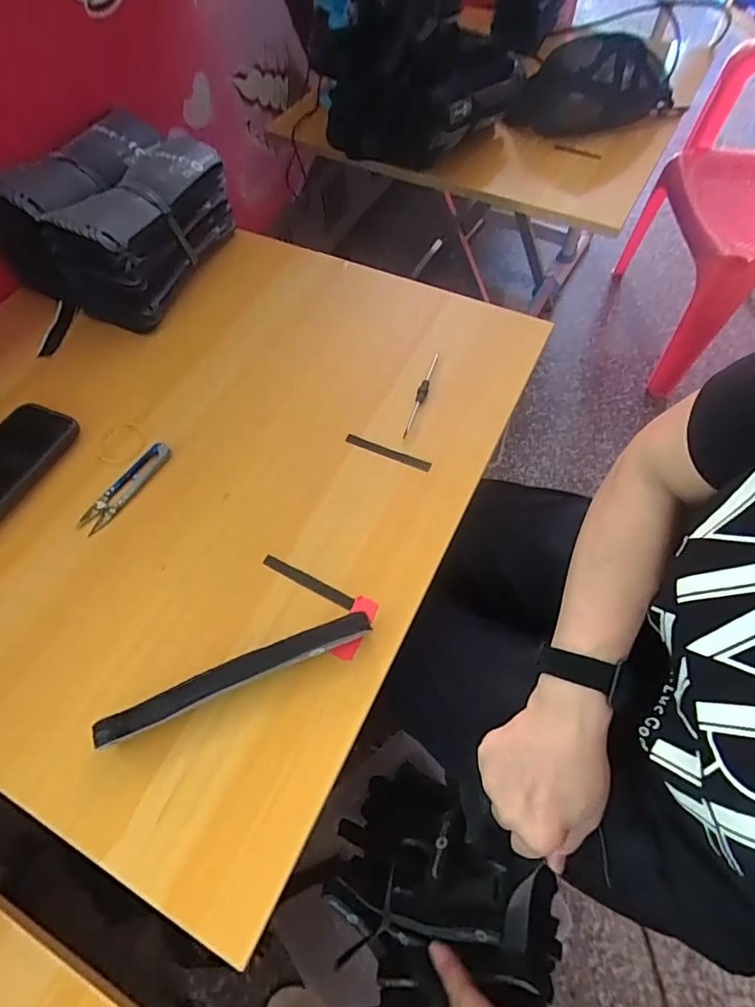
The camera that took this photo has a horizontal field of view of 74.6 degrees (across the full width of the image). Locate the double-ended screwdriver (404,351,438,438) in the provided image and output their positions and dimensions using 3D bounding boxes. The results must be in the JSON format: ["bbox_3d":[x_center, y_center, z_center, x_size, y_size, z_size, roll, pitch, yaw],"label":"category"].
[{"bbox_3d":[0.043,-0.107,0.486,0.009,0.011,0.104,16,64,9],"label":"double-ended screwdriver"}]

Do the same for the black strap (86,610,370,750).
[{"bbox_3d":[-0.099,0.125,0.362,0.195,0.028,0.020,-21,64,-10],"label":"black strap"}]

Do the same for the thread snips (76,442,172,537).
[{"bbox_3d":[-0.227,-0.017,0.448,0.027,0.004,0.101,29,66,15],"label":"thread snips"}]

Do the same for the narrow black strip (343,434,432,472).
[{"bbox_3d":[0.010,-0.048,0.461,0.084,0.004,0.011,22,65,12],"label":"narrow black strip"}]

